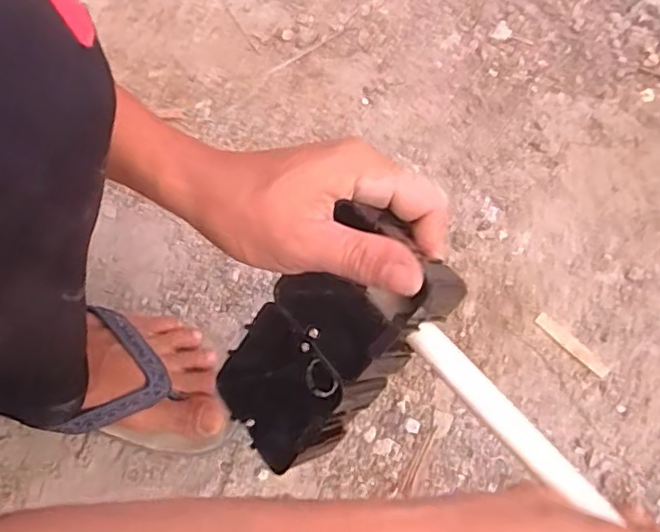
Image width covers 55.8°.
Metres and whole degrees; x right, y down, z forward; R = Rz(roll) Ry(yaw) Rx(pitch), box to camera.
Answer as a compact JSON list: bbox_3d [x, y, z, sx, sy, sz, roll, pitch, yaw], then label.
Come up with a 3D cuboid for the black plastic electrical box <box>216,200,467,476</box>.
[{"bbox_3d":[0.002,0.040,0.330,0.152,0.051,0.074,-48,64,32],"label":"black plastic electrical box"}]

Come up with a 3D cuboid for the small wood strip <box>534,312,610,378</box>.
[{"bbox_3d":[0.218,0.071,0.562,0.014,0.004,0.075,-41,70,-16],"label":"small wood strip"}]

